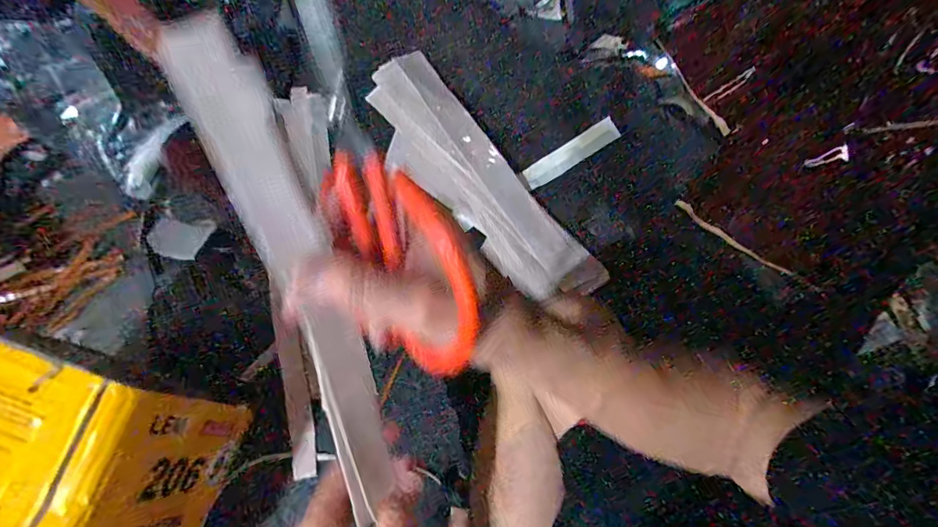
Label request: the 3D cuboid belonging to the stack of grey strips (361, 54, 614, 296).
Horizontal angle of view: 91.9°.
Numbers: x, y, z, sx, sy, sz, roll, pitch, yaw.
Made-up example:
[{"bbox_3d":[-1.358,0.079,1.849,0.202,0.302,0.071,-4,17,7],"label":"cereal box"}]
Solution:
[{"bbox_3d":[-0.004,-0.136,0.695,0.143,0.049,0.486,-30,68,-15],"label":"stack of grey strips"}]

